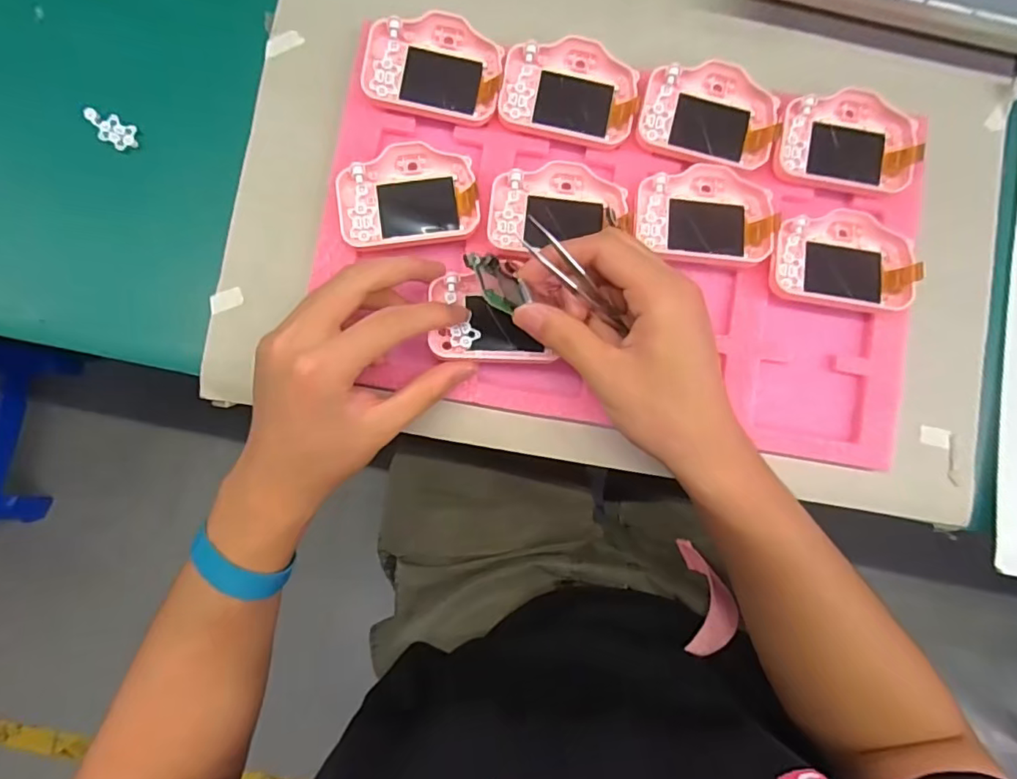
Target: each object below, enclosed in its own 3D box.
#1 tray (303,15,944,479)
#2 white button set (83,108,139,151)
[{"bbox_3d":[0.070,-0.086,0.349,0.362,0.025,0.225,10,85,0],"label":"tray"},{"bbox_3d":[-0.257,-0.169,0.362,0.031,0.012,0.018,32,85,2],"label":"white button set"}]

